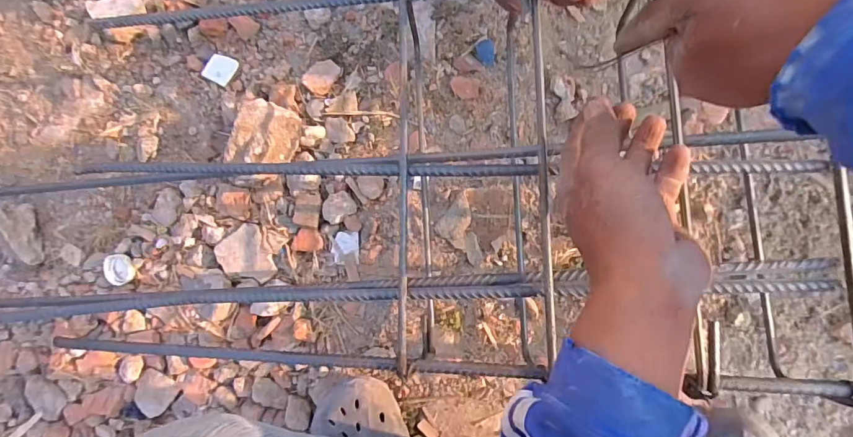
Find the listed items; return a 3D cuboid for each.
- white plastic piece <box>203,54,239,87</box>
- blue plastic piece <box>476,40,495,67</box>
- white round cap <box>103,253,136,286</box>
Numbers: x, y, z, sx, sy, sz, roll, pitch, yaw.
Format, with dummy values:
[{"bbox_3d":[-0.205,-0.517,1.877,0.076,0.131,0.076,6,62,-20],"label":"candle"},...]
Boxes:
[{"bbox_3d":[-0.254,-0.184,0.575,0.035,0.008,0.035,26,92,6],"label":"white plastic piece"},{"bbox_3d":[0.070,-0.195,0.552,0.022,0.007,0.029,-6,89,7],"label":"blue plastic piece"},{"bbox_3d":[-0.394,0.065,0.598,0.044,0.007,0.038,-3,89,7],"label":"white round cap"}]

